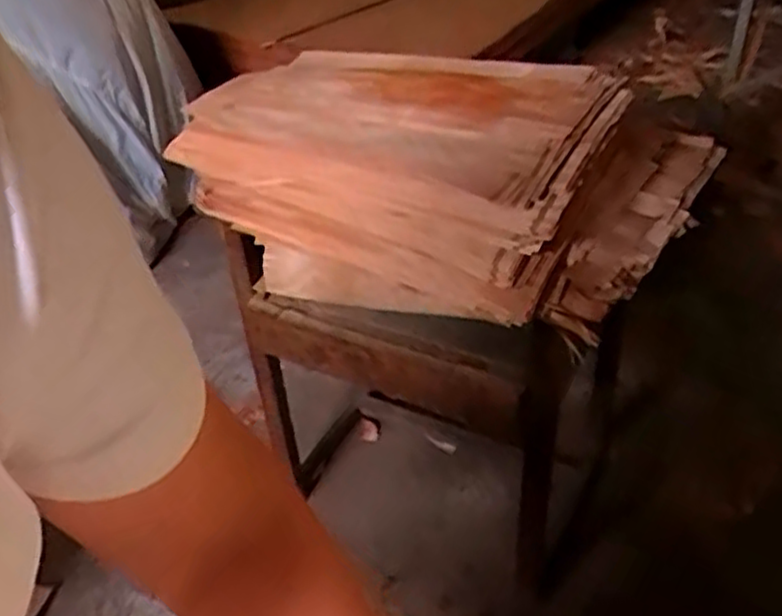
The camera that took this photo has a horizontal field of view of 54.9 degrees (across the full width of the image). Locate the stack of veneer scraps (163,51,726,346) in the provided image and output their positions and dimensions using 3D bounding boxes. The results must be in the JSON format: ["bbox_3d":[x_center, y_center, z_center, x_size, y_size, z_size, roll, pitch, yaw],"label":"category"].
[{"bbox_3d":[0.041,-0.223,1.160,0.772,0.200,0.460,18,44,25],"label":"stack of veneer scraps"}]

